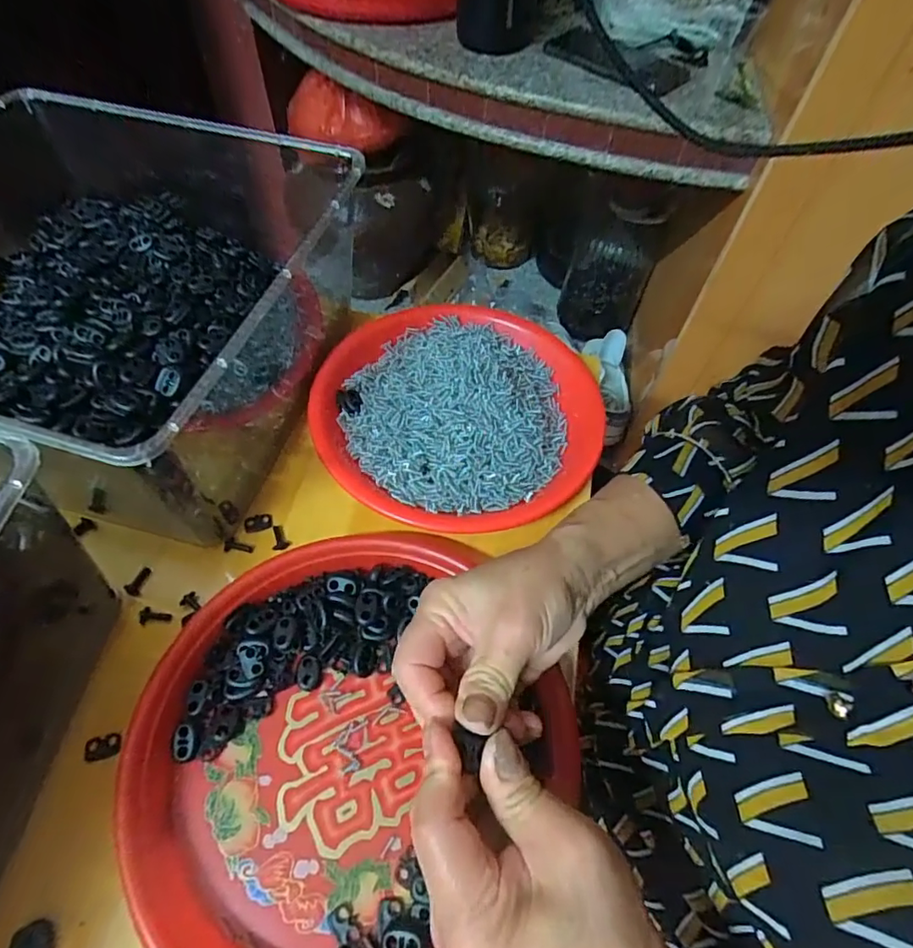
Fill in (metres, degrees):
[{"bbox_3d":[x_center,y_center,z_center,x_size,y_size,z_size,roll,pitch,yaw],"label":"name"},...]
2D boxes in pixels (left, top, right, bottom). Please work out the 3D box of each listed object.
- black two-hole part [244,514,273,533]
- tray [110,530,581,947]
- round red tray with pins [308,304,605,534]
[{"bbox_3d":[-0.142,0.035,0.384,0.019,0.004,0.013,-9,58,-9],"label":"black two-hole part"},{"bbox_3d":[-0.061,0.148,0.307,0.227,0.034,0.239,1,57,-2],"label":"tray"},{"bbox_3d":[0.003,-0.058,0.429,0.217,0.035,0.231,1,57,-2],"label":"round red tray with pins"}]

